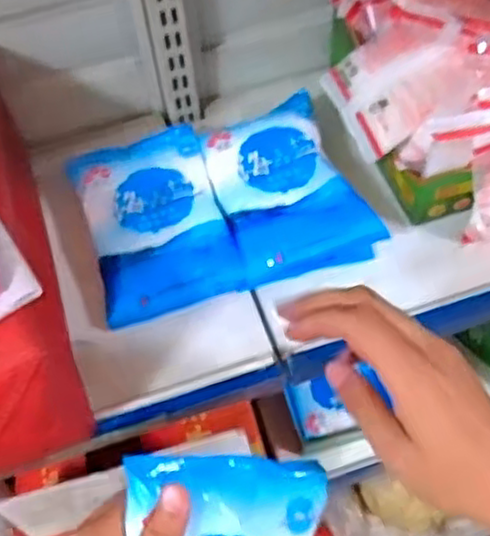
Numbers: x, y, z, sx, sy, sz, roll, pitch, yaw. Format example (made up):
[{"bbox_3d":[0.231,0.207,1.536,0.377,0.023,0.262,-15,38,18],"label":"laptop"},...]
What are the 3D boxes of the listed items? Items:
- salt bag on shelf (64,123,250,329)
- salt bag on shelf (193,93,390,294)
[{"bbox_3d":[-0.076,-0.042,0.597,0.111,0.030,0.163,-17,60,-6],"label":"salt bag on shelf"},{"bbox_3d":[0.032,-0.068,0.600,0.112,0.031,0.158,-21,60,-9],"label":"salt bag on shelf"}]

